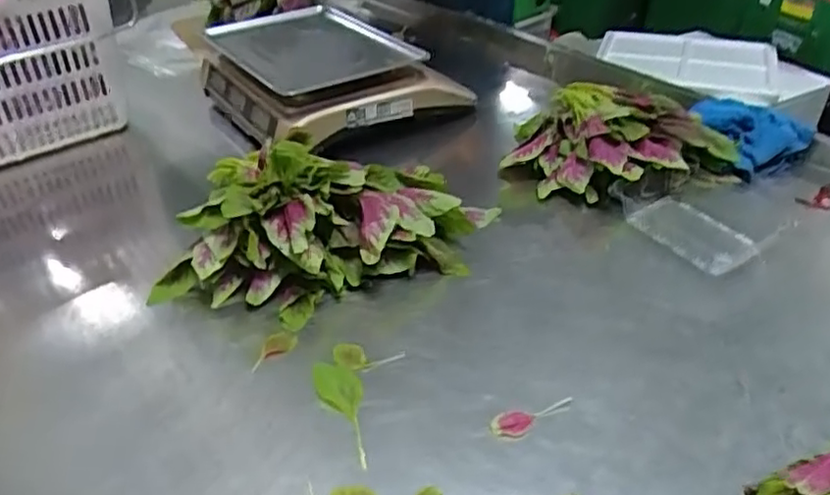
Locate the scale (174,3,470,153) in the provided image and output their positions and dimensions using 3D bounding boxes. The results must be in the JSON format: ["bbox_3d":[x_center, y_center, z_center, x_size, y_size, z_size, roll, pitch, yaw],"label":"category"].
[{"bbox_3d":[-0.154,-0.284,1.040,0.311,0.098,0.367,-29,46,-32],"label":"scale"}]

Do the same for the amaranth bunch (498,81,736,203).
[{"bbox_3d":[0.257,-0.154,0.905,0.244,0.078,0.249,0,38,0],"label":"amaranth bunch"}]

